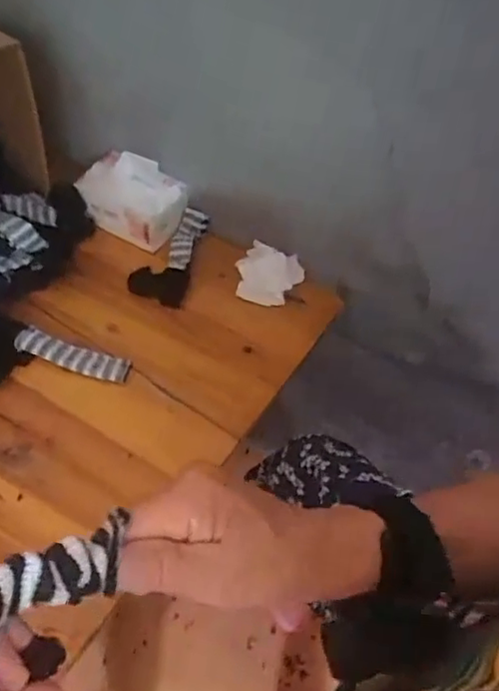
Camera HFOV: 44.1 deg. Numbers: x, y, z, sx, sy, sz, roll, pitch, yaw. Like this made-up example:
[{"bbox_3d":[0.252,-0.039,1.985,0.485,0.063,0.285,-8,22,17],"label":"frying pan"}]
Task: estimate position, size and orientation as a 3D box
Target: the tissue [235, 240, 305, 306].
[{"bbox_3d":[0.025,-0.094,0.818,0.087,0.047,0.075,16,51,8],"label":"tissue"}]

